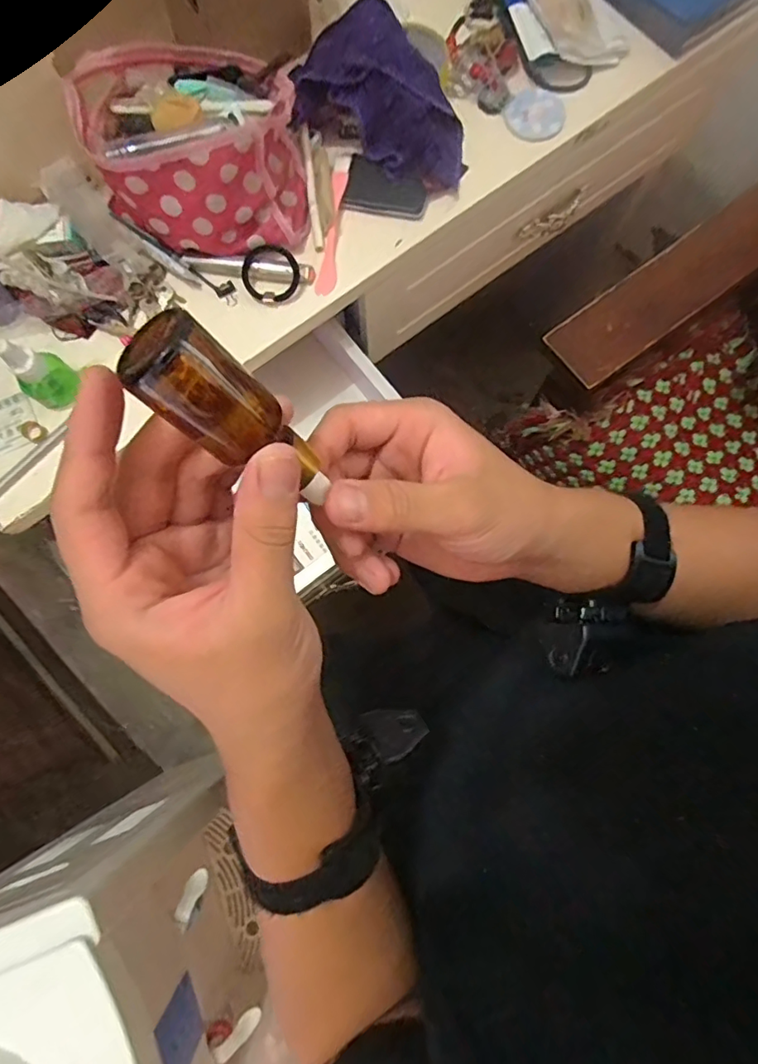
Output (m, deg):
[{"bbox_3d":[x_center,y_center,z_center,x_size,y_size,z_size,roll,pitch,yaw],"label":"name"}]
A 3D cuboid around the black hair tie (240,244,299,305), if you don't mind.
[{"bbox_3d":[-0.104,-0.247,0.515,0.053,0.013,0.053,0,101,0],"label":"black hair tie"}]

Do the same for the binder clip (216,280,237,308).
[{"bbox_3d":[-0.148,-0.233,0.528,0.018,0.004,0.025,-35,80,-7],"label":"binder clip"}]

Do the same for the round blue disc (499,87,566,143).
[{"bbox_3d":[0.164,-0.435,0.560,0.060,0.007,0.065,0,78,0],"label":"round blue disc"}]

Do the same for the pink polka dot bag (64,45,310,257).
[{"bbox_3d":[-0.165,-0.354,0.503,0.184,0.100,0.163,-5,78,-1],"label":"pink polka dot bag"}]

